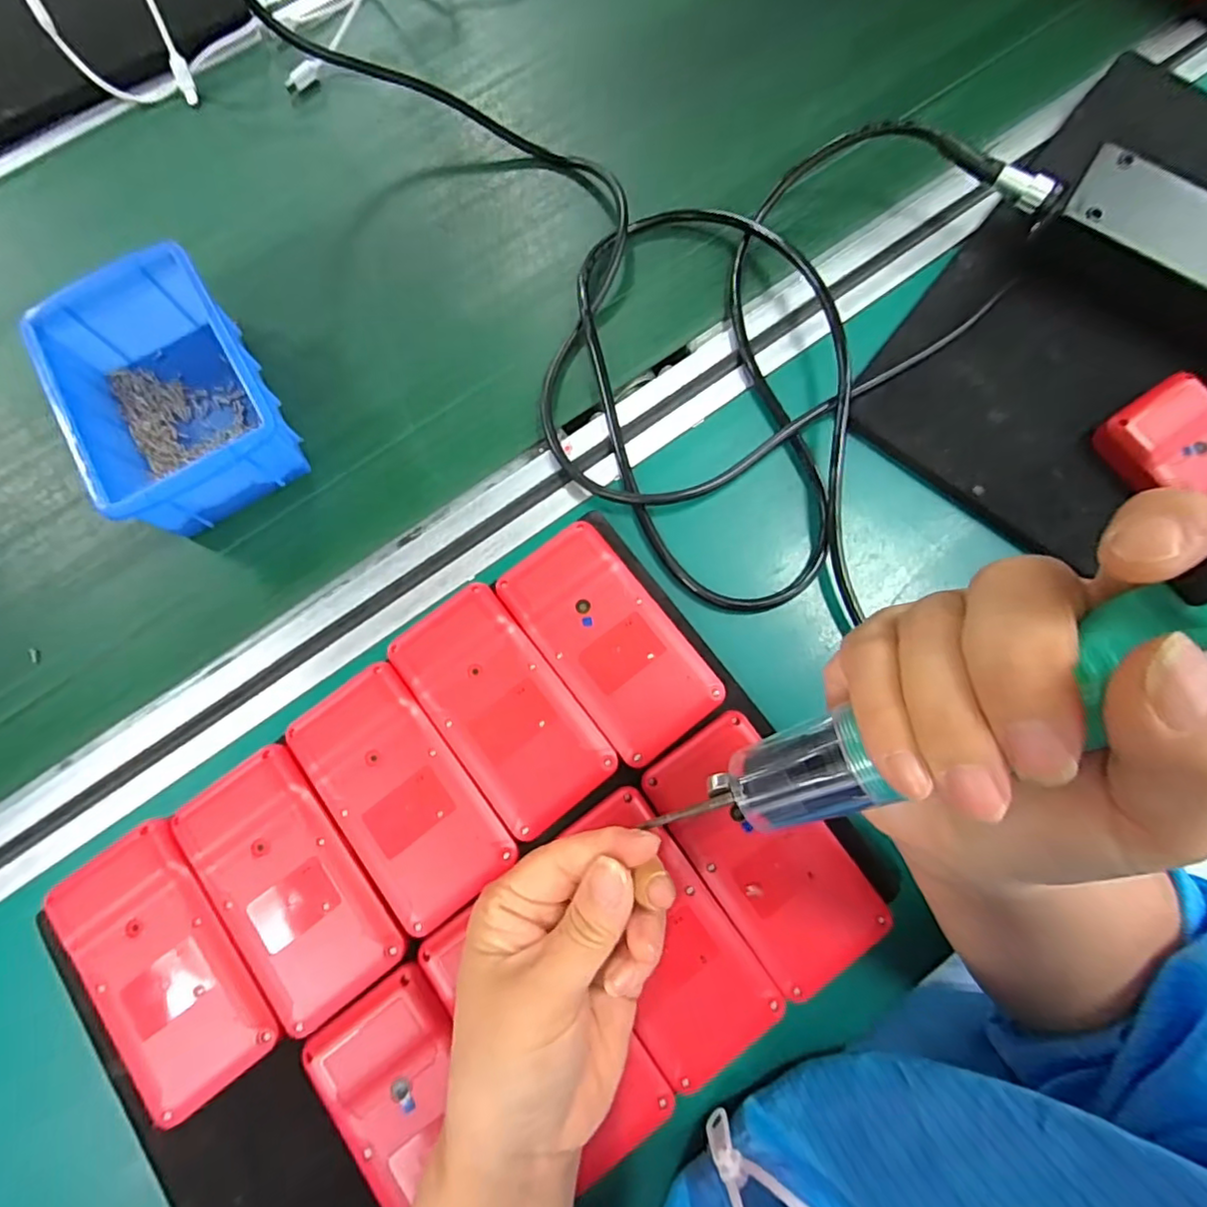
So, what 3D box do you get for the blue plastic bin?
[{"bbox_3d":[-0.247,-0.116,0.337,0.095,0.053,0.148,-32,76,-7],"label":"blue plastic bin"}]

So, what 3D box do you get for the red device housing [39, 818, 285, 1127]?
[{"bbox_3d":[-0.202,0.169,0.281,0.064,0.032,0.120,-36,77,-8],"label":"red device housing"}]

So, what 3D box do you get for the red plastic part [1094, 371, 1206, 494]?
[{"bbox_3d":[0.321,-0.078,0.319,0.060,0.020,0.088,-27,76,-6],"label":"red plastic part"}]

